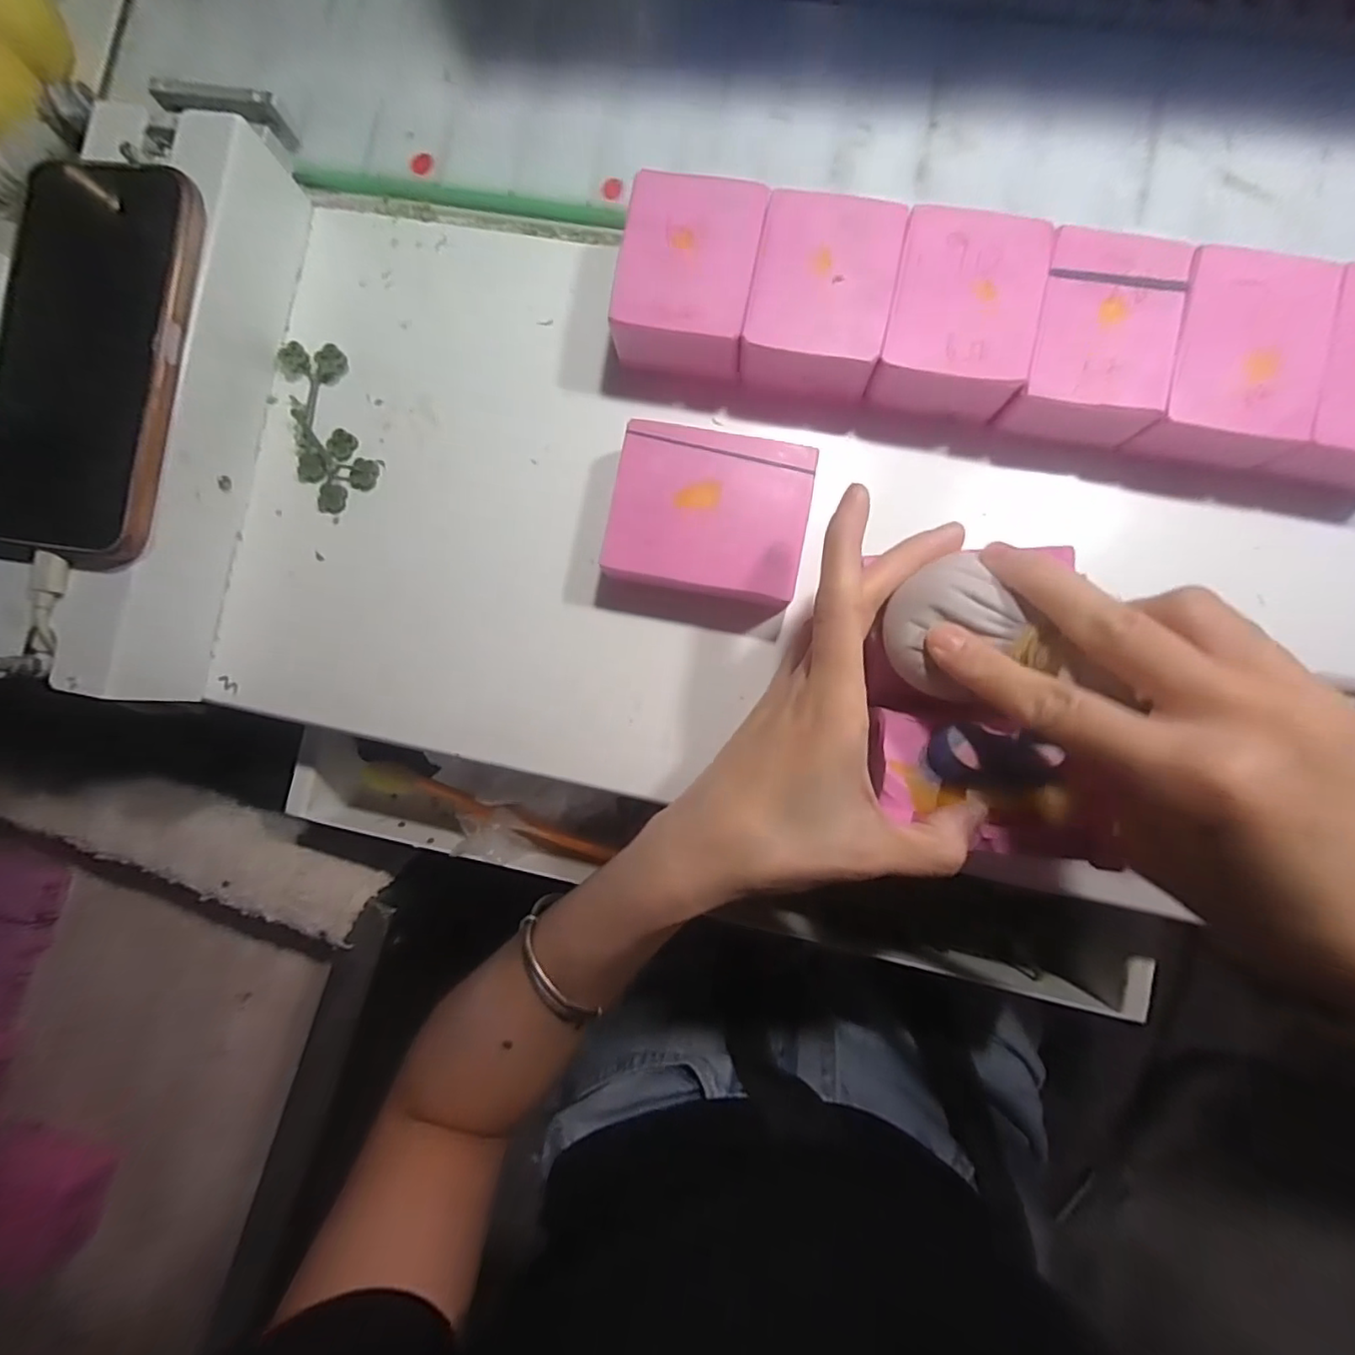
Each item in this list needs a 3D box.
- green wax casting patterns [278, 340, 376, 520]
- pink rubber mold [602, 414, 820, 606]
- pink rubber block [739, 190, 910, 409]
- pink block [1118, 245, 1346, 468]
[{"bbox_3d":[-0.170,-0.121,0.282,0.036,0.006,0.081,-17,86,3],"label":"green wax casting patterns"},{"bbox_3d":[0.014,-0.069,0.256,0.081,0.028,0.068,9,88,5],"label":"pink rubber mold"},{"bbox_3d":[0.060,-0.159,0.250,0.055,0.030,0.072,11,88,5],"label":"pink rubber block"},{"bbox_3d":[0.223,-0.126,0.237,0.054,0.025,0.073,13,88,5],"label":"pink block"}]

